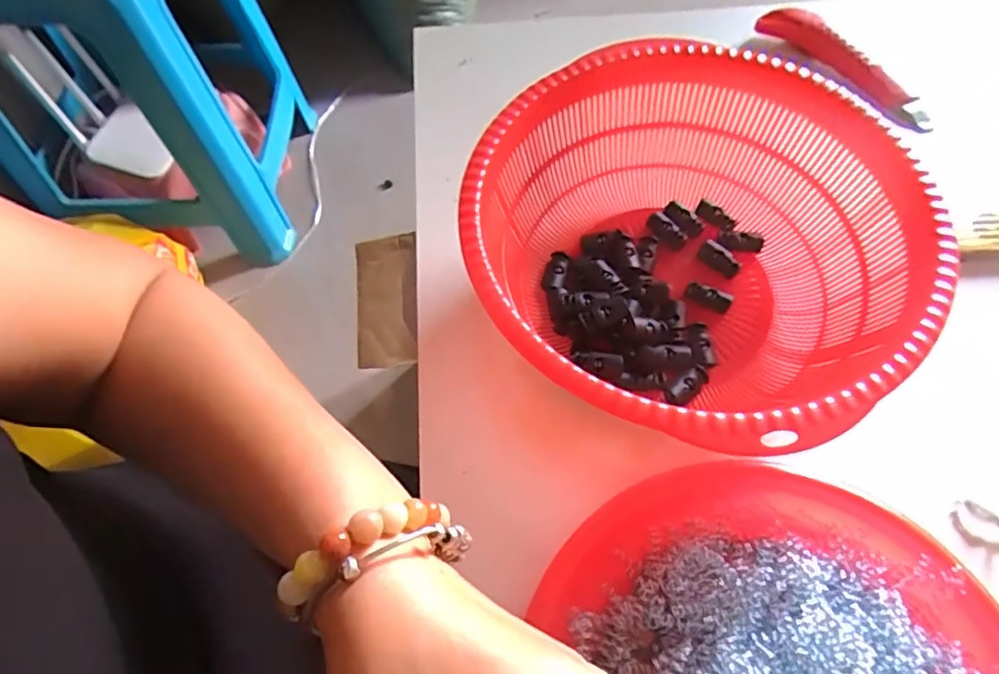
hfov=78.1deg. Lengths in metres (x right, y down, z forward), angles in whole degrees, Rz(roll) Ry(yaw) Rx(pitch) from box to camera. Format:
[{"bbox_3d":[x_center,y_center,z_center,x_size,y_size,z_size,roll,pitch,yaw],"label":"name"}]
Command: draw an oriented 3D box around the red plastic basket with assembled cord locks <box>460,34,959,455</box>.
[{"bbox_3d":[0.101,-0.046,0.344,0.232,0.085,0.235,-1,62,1],"label":"red plastic basket with assembled cord locks"}]

